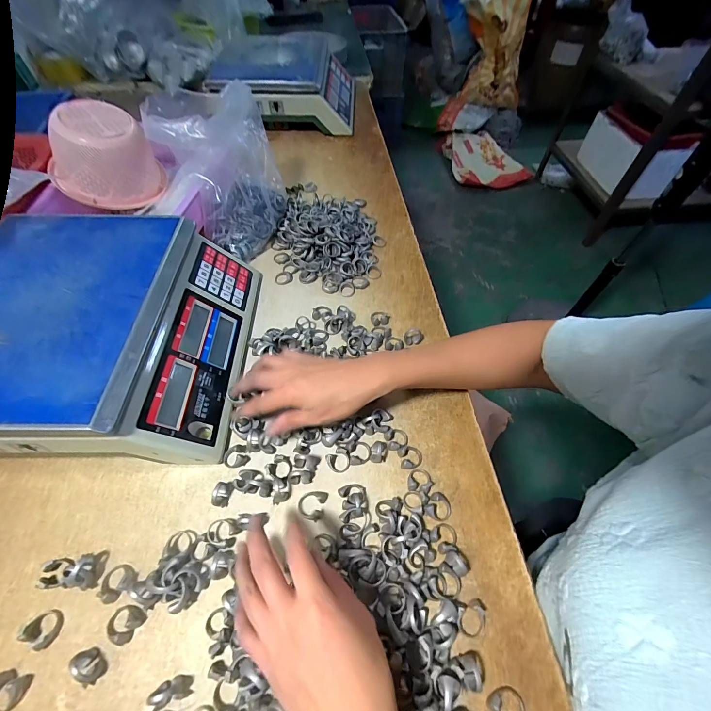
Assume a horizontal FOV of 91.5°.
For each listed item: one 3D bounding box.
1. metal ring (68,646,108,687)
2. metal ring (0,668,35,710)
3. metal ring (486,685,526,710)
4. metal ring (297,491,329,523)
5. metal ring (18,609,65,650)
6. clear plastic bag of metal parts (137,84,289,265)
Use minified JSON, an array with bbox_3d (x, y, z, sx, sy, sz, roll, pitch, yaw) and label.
[{"bbox_3d":[-0.205,0.237,0.265,0.023,0.015,0.016,36,62,22],"label":"metal ring"},{"bbox_3d":[-0.262,0.252,0.259,0.025,0.009,0.024,0,55,0],"label":"metal ring"},{"bbox_3d":[0.114,0.262,0.256,0.026,0.010,0.025,0,55,0],"label":"metal ring"},{"bbox_3d":[-0.042,0.143,0.335,0.026,0.010,0.028,0,55,0],"label":"metal ring"},{"bbox_3d":[-0.253,0.220,0.280,0.026,0.010,0.023,23,58,15],"label":"metal ring"},{"bbox_3d":[-0.202,-0.272,0.503,0.149,0.166,0.162,9,55,6],"label":"clear plastic bag of metal parts"}]

